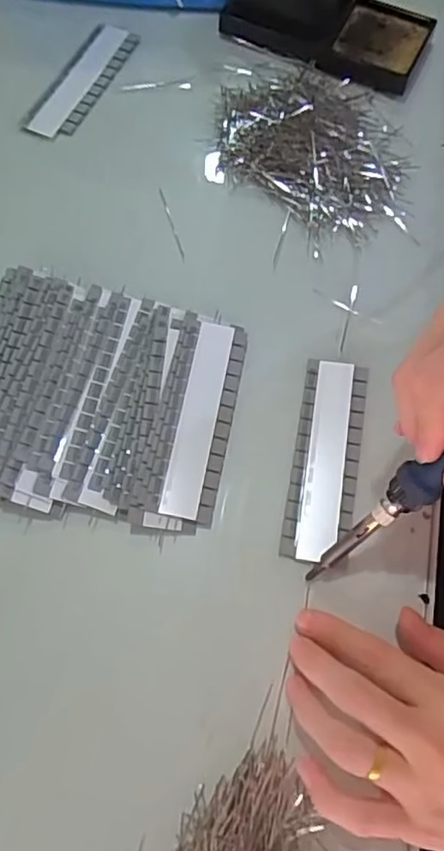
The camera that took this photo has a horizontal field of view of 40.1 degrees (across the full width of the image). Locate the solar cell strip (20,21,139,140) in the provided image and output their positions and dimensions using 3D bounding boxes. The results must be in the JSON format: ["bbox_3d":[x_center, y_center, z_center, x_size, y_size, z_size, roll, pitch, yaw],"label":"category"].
[{"bbox_3d":[-0.110,-0.269,0.474,0.041,0.005,0.123,24,69,7],"label":"solar cell strip"}]

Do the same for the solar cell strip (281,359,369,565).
[{"bbox_3d":[0.062,0.018,0.363,0.038,0.005,0.125,11,68,2],"label":"solar cell strip"}]

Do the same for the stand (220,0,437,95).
[{"bbox_3d":[0.085,-0.331,0.463,0.154,0.072,0.076,24,69,7],"label":"stand"}]

